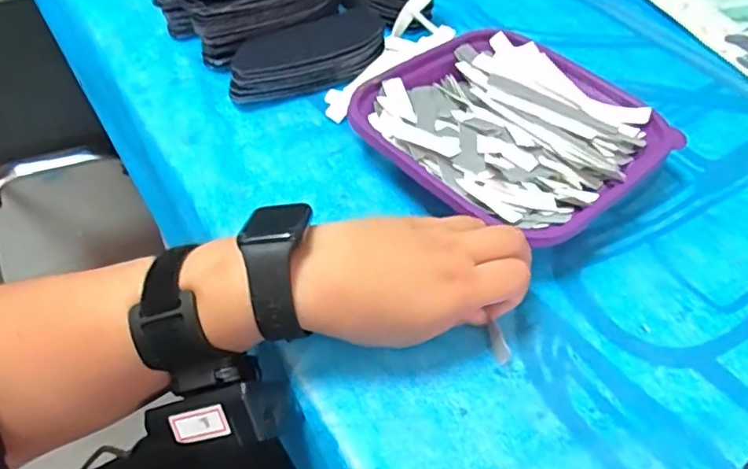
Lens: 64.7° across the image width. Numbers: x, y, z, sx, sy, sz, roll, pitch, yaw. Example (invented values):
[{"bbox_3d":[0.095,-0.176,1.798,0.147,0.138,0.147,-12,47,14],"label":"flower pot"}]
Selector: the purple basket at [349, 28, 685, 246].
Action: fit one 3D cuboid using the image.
[{"bbox_3d":[0.100,-0.073,0.434,0.198,0.041,0.183,-35,59,-31],"label":"purple basket"}]

